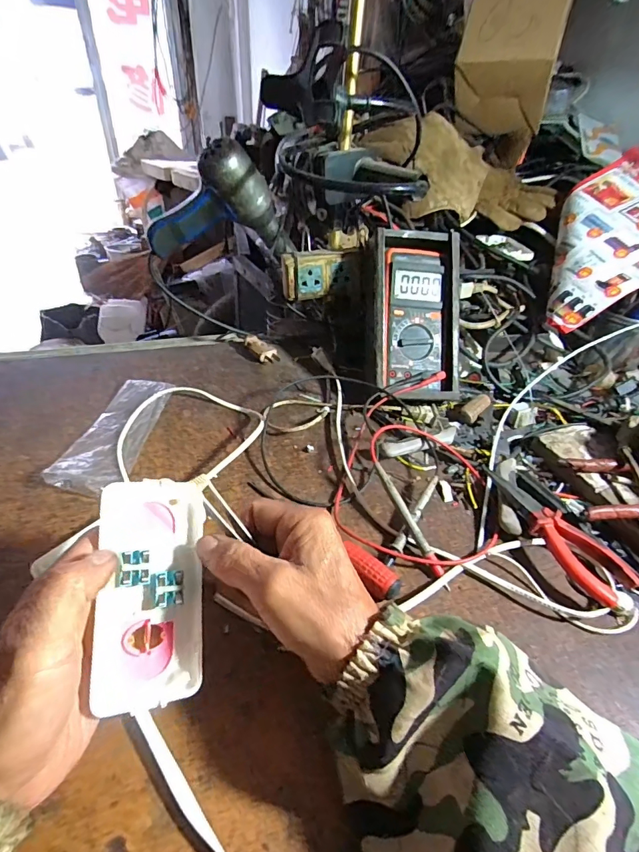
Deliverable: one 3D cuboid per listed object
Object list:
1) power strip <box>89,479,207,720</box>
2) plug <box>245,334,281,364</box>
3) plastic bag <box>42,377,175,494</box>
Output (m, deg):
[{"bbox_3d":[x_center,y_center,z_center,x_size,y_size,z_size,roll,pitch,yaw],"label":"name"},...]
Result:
[{"bbox_3d":[-0.101,0.099,0.268,0.064,0.016,0.128,5,74,-38],"label":"power strip"},{"bbox_3d":[-0.084,-0.110,0.622,0.028,0.016,0.062,-29,50,-33],"label":"plug"},{"bbox_3d":[-0.215,0.003,0.463,0.067,0.019,0.174,6,40,1],"label":"plastic bag"}]

